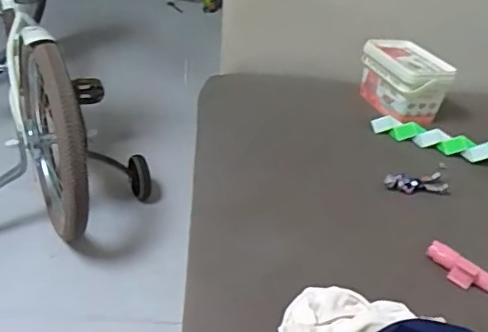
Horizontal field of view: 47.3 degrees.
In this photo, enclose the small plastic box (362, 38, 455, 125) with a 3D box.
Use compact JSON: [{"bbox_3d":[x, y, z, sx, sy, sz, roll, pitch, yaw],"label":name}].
[{"bbox_3d":[0.308,-0.164,1.079,0.111,0.101,0.172,-16,40,-29],"label":"small plastic box"}]

